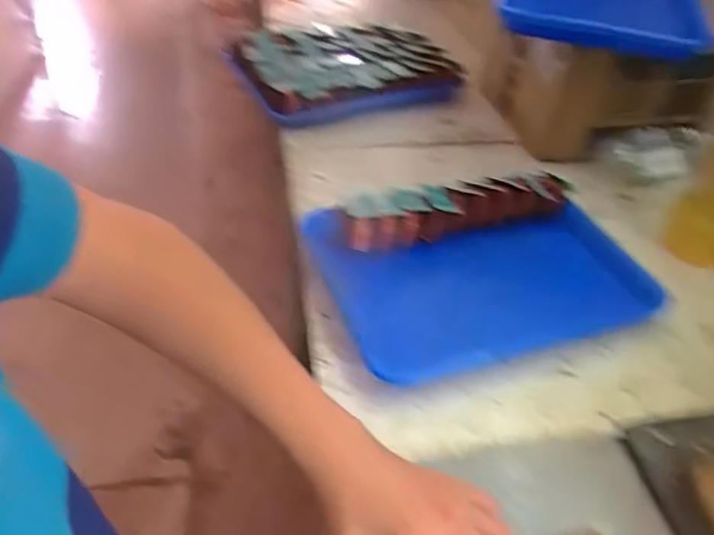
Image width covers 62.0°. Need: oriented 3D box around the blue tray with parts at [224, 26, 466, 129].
[{"bbox_3d":[-0.019,-0.317,0.945,0.327,0.070,0.228,-17,46,-22],"label":"blue tray with parts"}]

